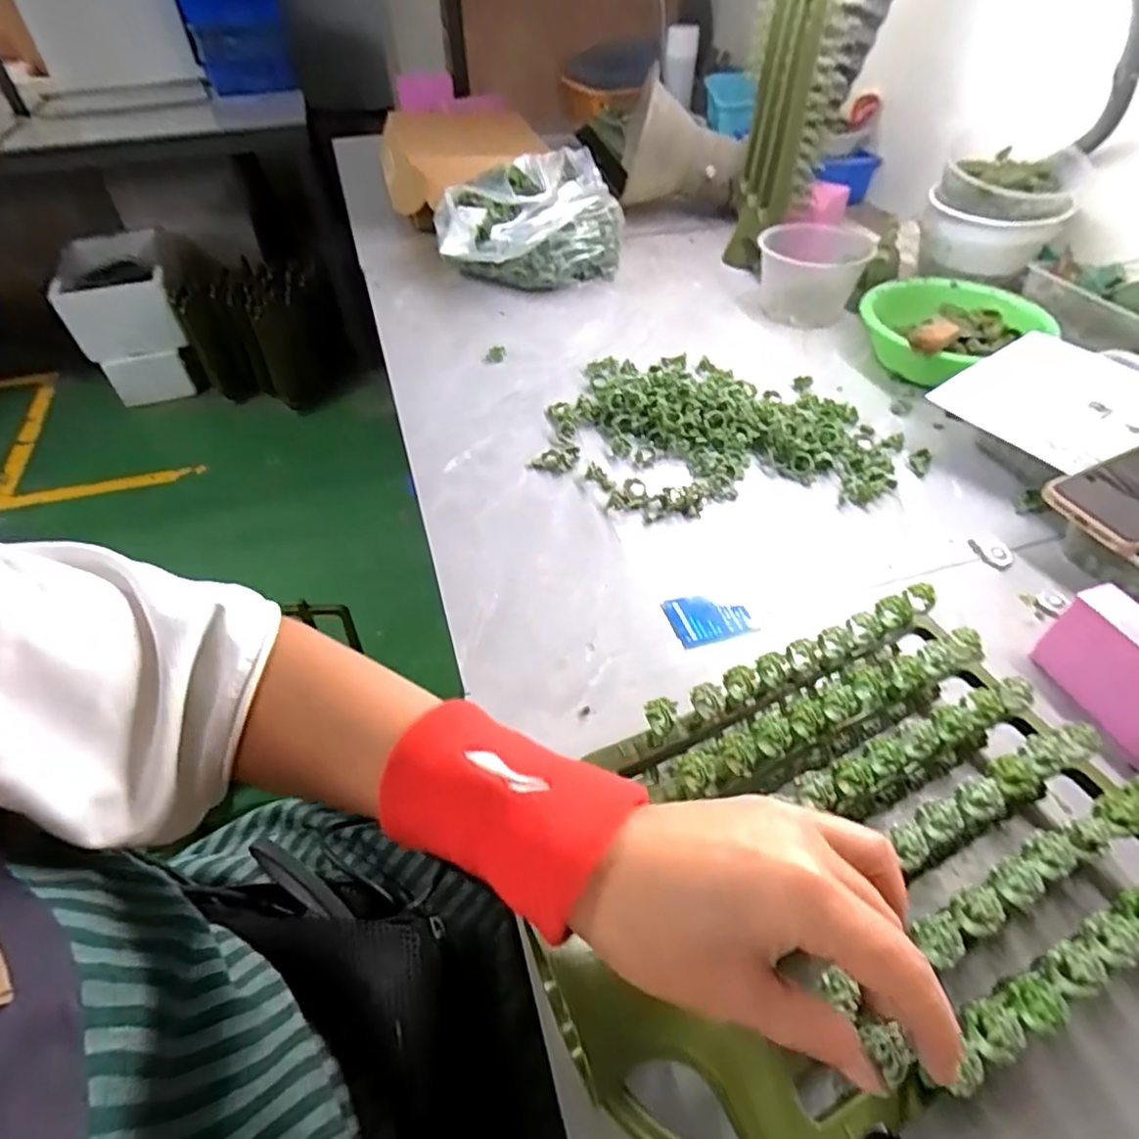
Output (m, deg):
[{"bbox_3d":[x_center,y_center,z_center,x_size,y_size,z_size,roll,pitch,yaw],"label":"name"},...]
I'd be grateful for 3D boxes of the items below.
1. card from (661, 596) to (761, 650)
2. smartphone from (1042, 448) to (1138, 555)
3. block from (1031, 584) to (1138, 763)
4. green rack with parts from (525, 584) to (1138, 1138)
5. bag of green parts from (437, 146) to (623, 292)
[{"bbox_3d":[0.110,0.037,0.499,0.062,0.004,0.046,-11,48,-9],"label":"card"},{"bbox_3d":[0.465,-0.065,0.513,0.152,0.013,0.077,-21,50,-17],"label":"smartphone"},{"bbox_3d":[0.370,0.073,0.416,0.036,0.069,0.108,-18,49,-15],"label":"block"},{"bbox_3d":[0.140,0.149,0.340,0.319,0.076,0.200,-20,50,-17],"label":"green rack with parts"},{"bbox_3d":[-0.056,-0.497,0.924,0.265,0.132,0.187,-5,47,-4],"label":"bag of green parts"}]

